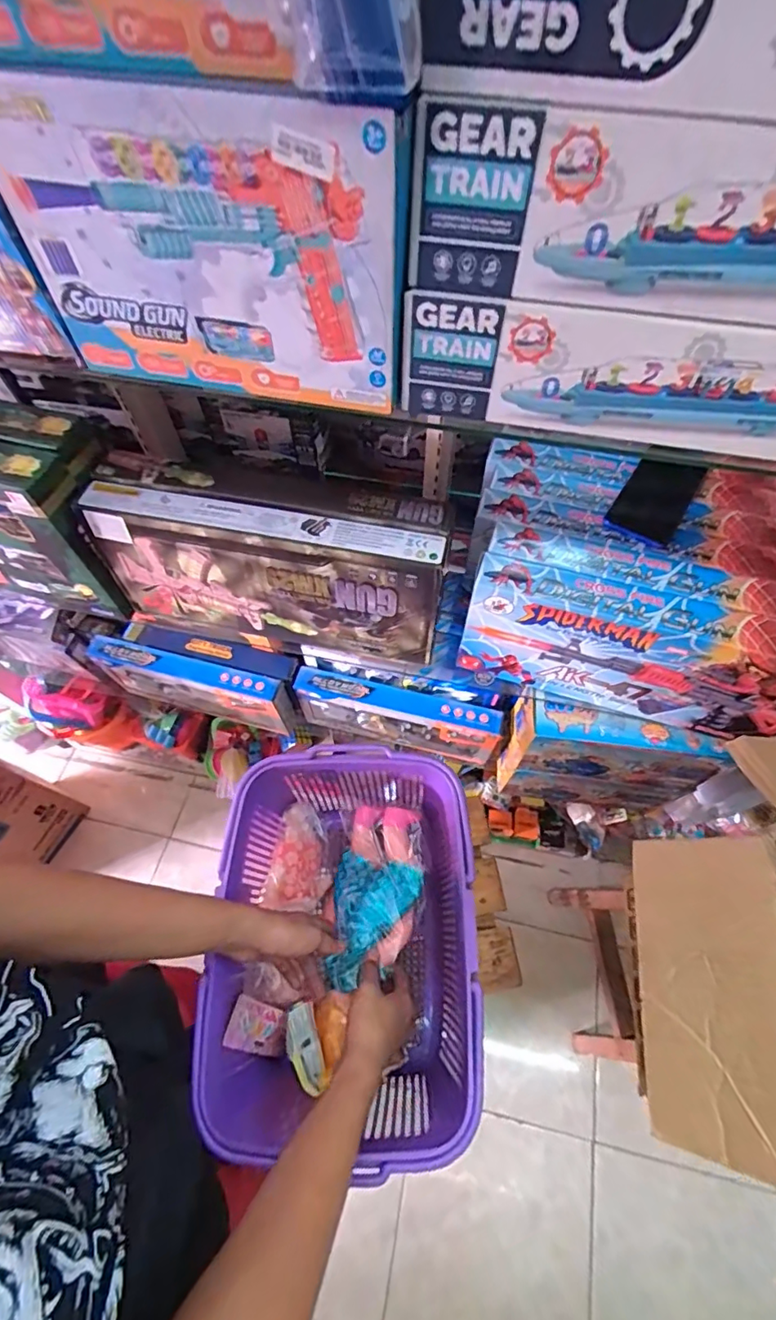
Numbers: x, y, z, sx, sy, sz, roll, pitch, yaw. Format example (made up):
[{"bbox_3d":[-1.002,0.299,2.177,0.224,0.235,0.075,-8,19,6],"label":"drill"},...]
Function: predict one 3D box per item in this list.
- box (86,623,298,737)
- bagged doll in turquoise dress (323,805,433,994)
[{"bbox_3d":[-0.355,0.032,0.989,0.377,0.174,0.105,12,62,7],"label":"box"},{"bbox_3d":[-0.021,0.322,0.712,0.122,0.070,0.224,21,64,11],"label":"bagged doll in turquoise dress"}]

